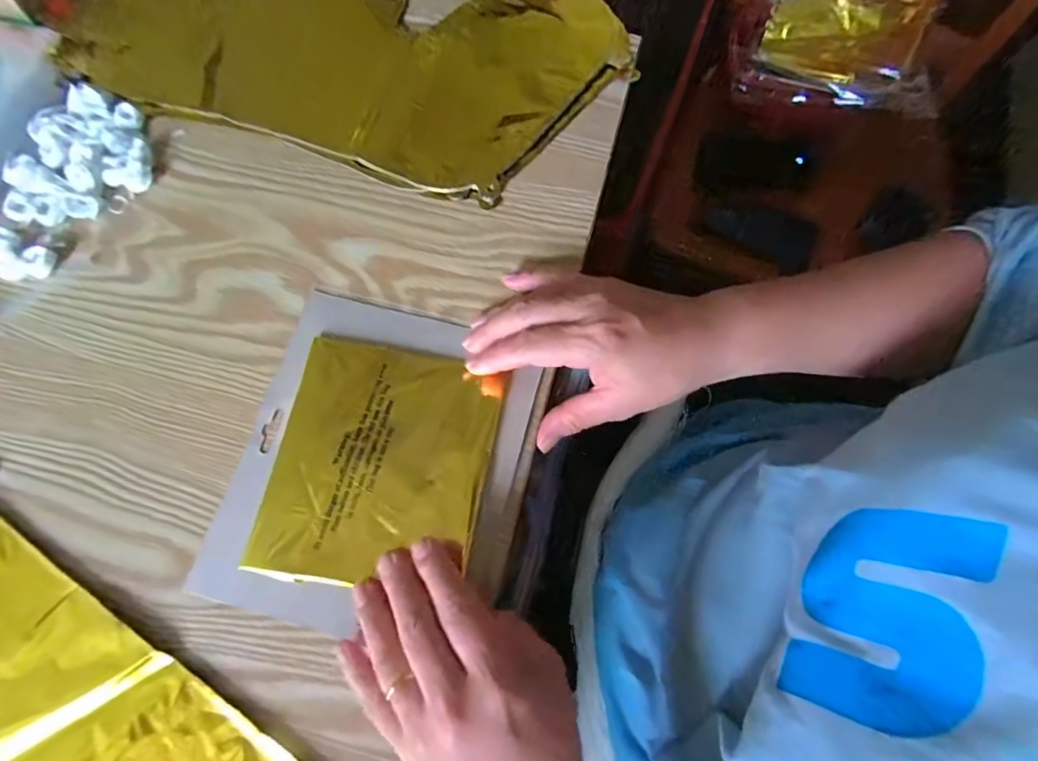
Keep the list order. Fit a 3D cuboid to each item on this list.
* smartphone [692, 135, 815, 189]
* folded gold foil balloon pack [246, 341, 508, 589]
[{"bbox_3d":[0.349,-0.328,0.771,0.157,0.072,0.010,14,52,21],"label":"smartphone"},{"bbox_3d":[-0.082,0.047,0.305,0.124,0.009,0.140,10,73,4],"label":"folded gold foil balloon pack"}]

